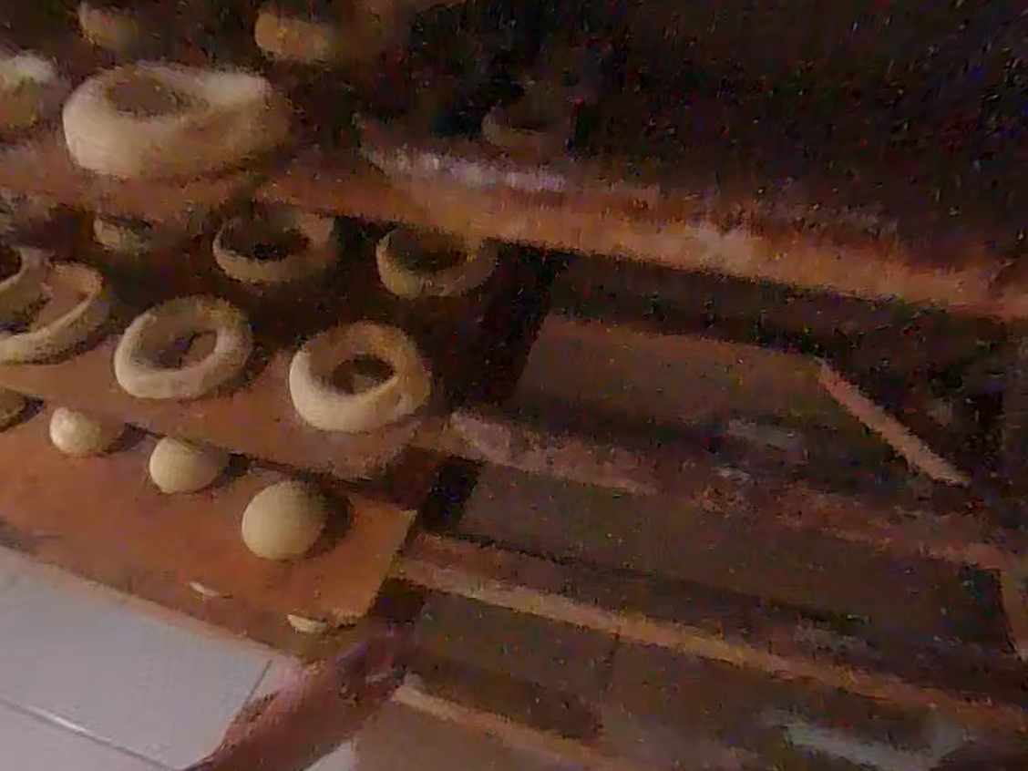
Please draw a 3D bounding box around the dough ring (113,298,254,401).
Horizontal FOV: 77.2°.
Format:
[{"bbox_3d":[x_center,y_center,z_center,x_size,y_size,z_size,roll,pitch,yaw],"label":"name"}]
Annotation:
[{"bbox_3d":[-0.187,-0.023,0.365,0.067,0.017,0.066,1,49,-1],"label":"dough ring"}]

